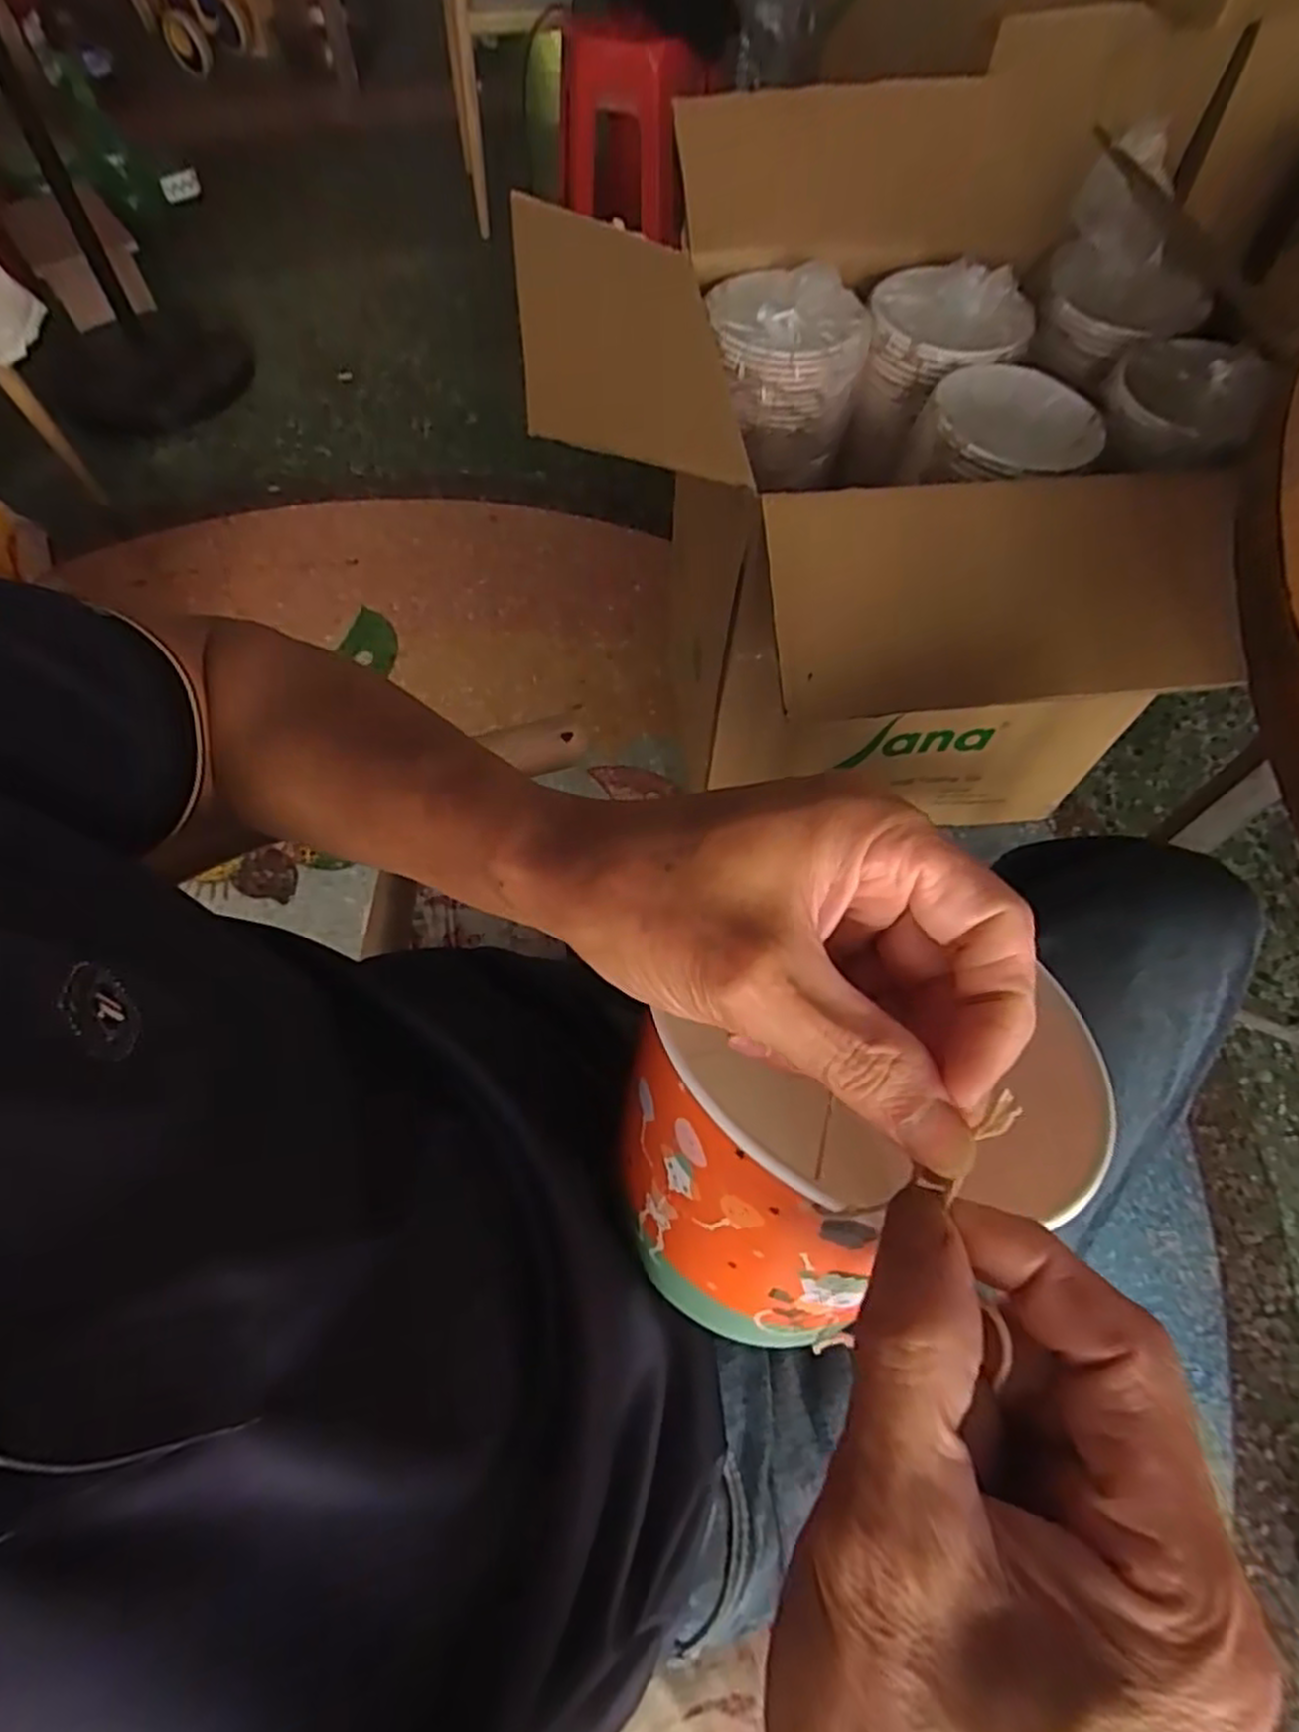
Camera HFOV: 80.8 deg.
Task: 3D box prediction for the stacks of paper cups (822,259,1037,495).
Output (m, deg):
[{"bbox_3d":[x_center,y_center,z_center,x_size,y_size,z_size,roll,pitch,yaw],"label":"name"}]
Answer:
[{"bbox_3d":[0.300,-0.520,0.813,0.158,0.162,0.156,16,63,8],"label":"stacks of paper cups"}]

